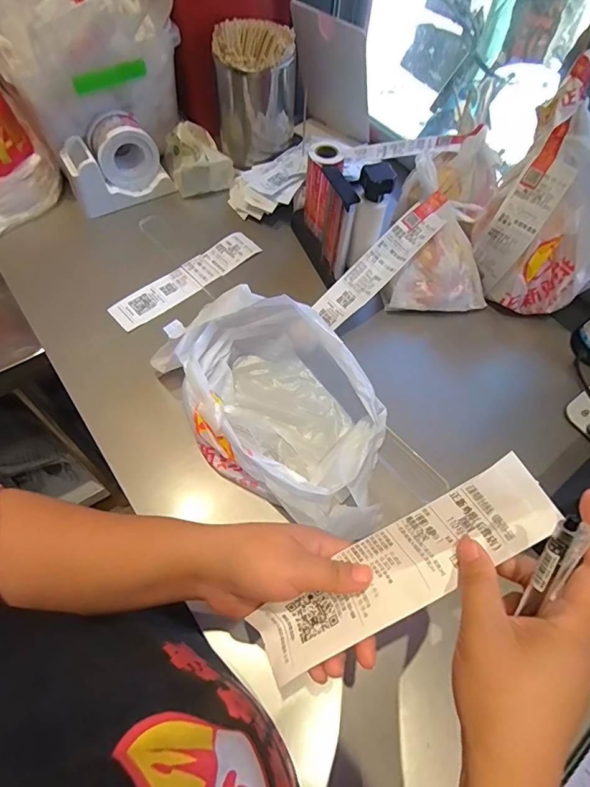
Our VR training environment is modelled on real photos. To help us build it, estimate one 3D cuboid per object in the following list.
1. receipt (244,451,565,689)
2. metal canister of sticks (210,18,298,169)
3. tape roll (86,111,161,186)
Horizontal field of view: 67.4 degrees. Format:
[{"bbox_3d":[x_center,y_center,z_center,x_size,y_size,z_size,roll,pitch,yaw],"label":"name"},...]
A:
[{"bbox_3d":[0.061,0.113,0.276,0.203,0.023,0.050,-39,65,12],"label":"receipt"},{"bbox_3d":[-0.063,-0.486,0.727,0.123,0.164,0.111,2,60,-1],"label":"metal canister of sticks"},{"bbox_3d":[-0.271,-0.384,0.698,0.091,0.085,0.067,-28,65,-17],"label":"tape roll"}]

